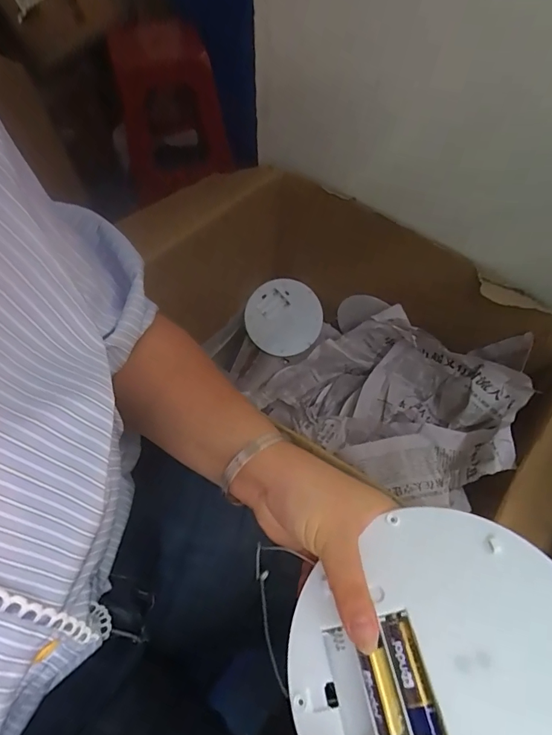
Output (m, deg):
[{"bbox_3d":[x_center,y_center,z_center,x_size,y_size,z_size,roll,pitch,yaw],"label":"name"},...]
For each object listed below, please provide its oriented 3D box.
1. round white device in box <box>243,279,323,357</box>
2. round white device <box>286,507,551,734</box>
[{"bbox_3d":[0.015,-0.100,0.885,0.151,0.034,0.149,0,90,-1],"label":"round white device in box"},{"bbox_3d":[0.086,0.151,0.219,0.144,0.029,0.144,-9,53,12],"label":"round white device"}]

